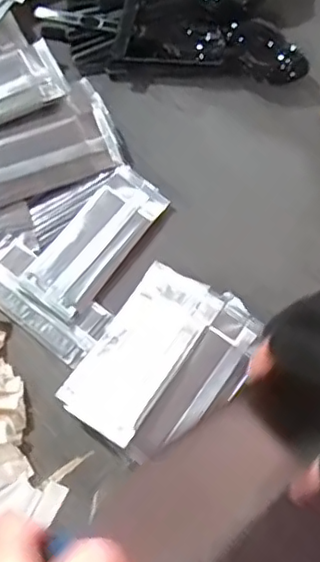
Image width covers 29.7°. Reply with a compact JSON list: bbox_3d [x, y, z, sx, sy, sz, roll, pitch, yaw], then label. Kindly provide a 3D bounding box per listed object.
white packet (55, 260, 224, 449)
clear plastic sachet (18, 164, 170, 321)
[{"bbox_3d":[-0.012,0.043,0.411,0.059,0.017,0.126,32,69,12],"label":"white packet"},{"bbox_3d":[-0.047,-0.030,0.446,0.048,0.011,0.121,32,70,12],"label":"clear plastic sachet"}]

